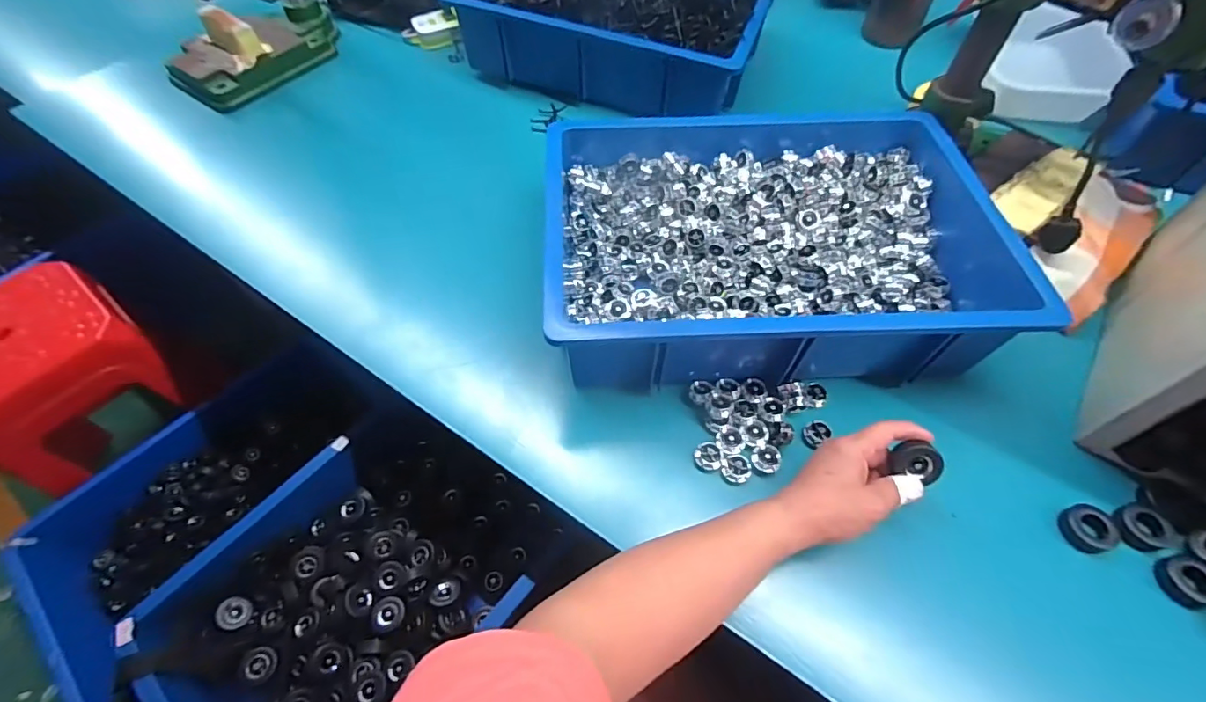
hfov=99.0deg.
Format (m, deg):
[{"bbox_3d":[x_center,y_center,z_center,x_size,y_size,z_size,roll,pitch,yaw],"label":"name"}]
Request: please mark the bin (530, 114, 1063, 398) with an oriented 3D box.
[{"bbox_3d":[0.161,-0.123,0.538,0.449,0.102,0.328,-3,57,1],"label":"bin"}]

